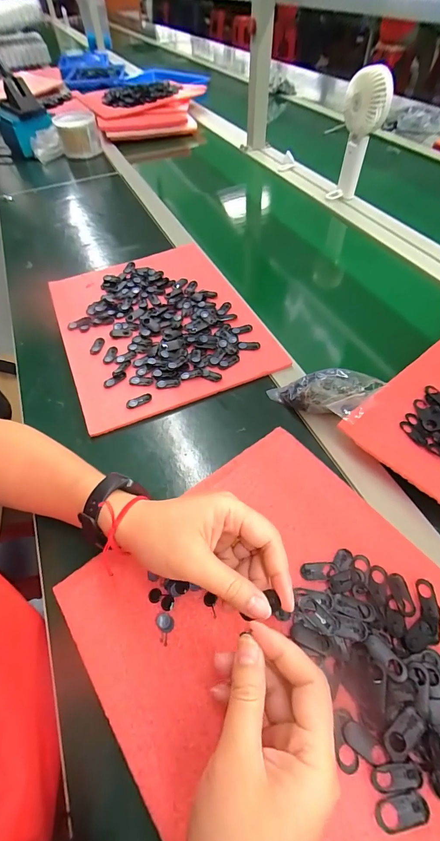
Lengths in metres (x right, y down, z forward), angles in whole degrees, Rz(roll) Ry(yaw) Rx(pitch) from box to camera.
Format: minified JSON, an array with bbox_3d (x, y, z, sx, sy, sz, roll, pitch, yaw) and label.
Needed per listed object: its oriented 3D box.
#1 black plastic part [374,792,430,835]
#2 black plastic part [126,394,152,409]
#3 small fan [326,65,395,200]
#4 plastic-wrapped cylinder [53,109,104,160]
[{"bbox_3d":[0.110,0.236,0.208,0.031,0.004,0.014,-10,53,-5],"label":"black plastic part"},{"bbox_3d":[-0.096,-0.023,0.414,0.031,0.004,0.012,-26,56,-16],"label":"black plastic part"},{"bbox_3d":[0.266,-0.541,0.675,0.073,0.204,0.074,2,53,4],"label":"small fan"},{"bbox_3d":[-0.387,-0.786,0.947,0.106,0.073,0.122,-14,55,-8],"label":"plastic-wrapped cylinder"}]

